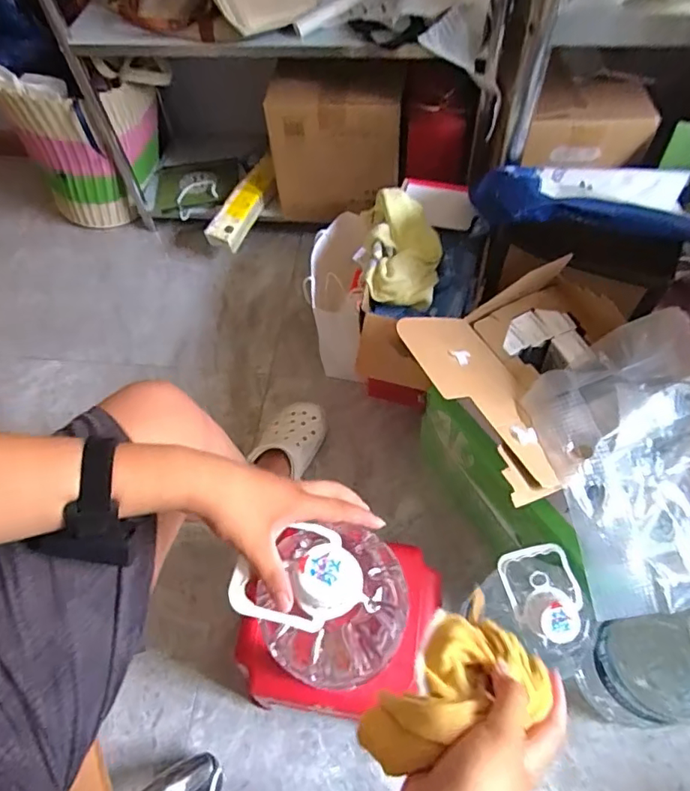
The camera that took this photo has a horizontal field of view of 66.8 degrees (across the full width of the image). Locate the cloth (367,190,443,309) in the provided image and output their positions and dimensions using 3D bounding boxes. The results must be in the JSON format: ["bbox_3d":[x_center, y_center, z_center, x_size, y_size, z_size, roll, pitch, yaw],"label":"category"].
[{"bbox_3d":[0.112,-0.278,0.987,0.130,0.070,0.238,4,59,8],"label":"cloth"}]

